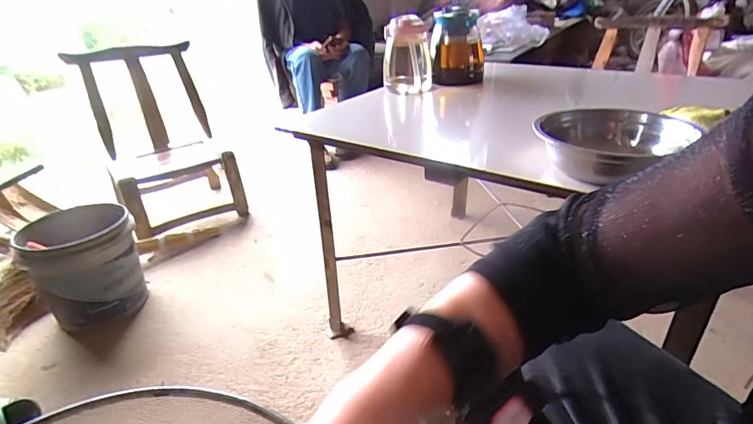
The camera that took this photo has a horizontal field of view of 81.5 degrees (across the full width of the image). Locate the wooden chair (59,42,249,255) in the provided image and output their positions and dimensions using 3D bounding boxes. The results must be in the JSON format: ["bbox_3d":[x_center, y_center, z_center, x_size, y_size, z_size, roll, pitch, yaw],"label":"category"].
[{"bbox_3d":[-0.768,-0.244,1.572,0.395,0.614,0.480,-24,35,-33],"label":"wooden chair"}]

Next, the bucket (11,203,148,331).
[{"bbox_3d":[-0.764,0.143,1.156,0.249,0.250,0.220,-25,36,-35],"label":"bucket"}]

